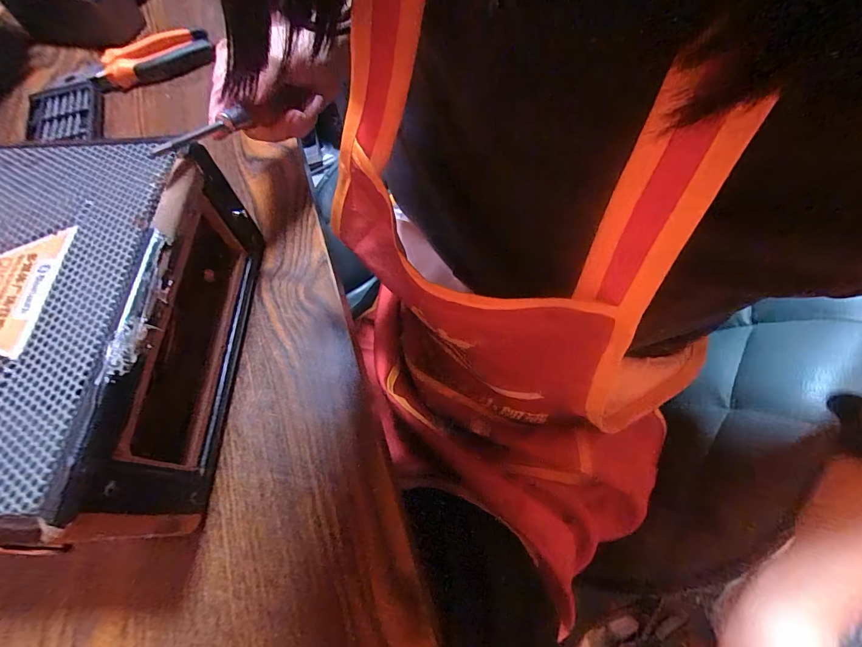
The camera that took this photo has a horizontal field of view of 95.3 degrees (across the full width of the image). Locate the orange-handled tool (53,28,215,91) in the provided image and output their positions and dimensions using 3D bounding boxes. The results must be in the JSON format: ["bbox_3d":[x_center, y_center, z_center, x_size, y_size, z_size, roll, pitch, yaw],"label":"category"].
[{"bbox_3d":[-0.302,-0.266,0.410,0.144,0.028,0.063,-20,64,-8],"label":"orange-handled tool"}]

